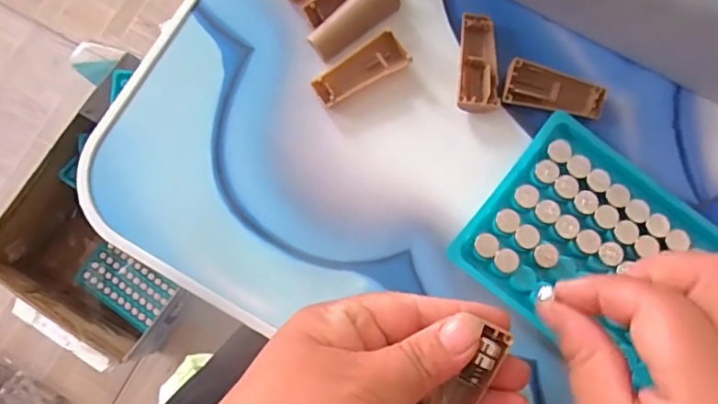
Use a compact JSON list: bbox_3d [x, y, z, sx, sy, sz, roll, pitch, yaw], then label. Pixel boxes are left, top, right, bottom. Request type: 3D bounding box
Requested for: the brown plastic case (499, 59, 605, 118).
[{"bbox_3d":[0.098,-0.055,0.279,0.050,0.011,0.019,12,79,1],"label":"brown plastic case"}]

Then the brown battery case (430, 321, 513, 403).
[{"bbox_3d":[0.045,0.073,0.225,0.013,0.006,0.047,33,93,5],"label":"brown battery case"}]

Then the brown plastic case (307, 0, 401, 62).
[{"bbox_3d":[-0.002,-0.094,0.283,0.050,0.012,0.017,-41,83,-8],"label":"brown plastic case"}]

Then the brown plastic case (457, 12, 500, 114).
[{"bbox_3d":[0.060,-0.070,0.282,0.020,0.011,0.052,2,79,-1],"label":"brown plastic case"}]

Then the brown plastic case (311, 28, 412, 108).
[{"bbox_3d":[0.001,-0.067,0.282,0.051,0.007,0.019,-32,81,-7],"label":"brown plastic case"}]

